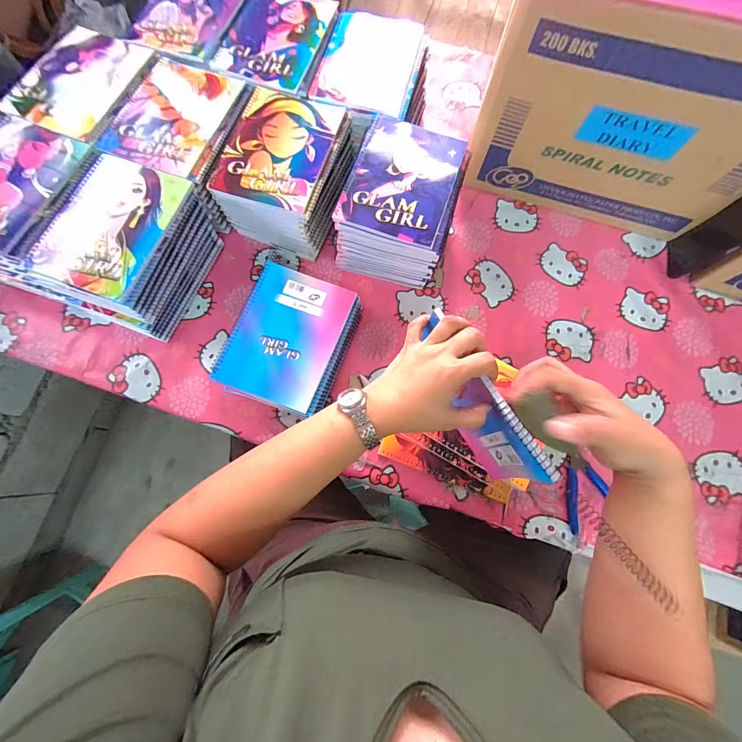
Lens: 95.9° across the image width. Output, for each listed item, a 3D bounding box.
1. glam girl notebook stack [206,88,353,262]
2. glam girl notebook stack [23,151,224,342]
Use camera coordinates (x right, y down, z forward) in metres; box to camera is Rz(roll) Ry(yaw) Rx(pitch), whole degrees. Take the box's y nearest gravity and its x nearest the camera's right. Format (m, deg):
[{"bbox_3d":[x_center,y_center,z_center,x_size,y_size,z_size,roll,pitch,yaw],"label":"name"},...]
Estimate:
[{"bbox_3d":[-0.134,-0.324,0.556,0.173,0.113,0.205,18,77,4],"label":"glam girl notebook stack"},{"bbox_3d":[-0.372,-0.193,0.519,0.179,0.122,0.224,19,77,4],"label":"glam girl notebook stack"}]

